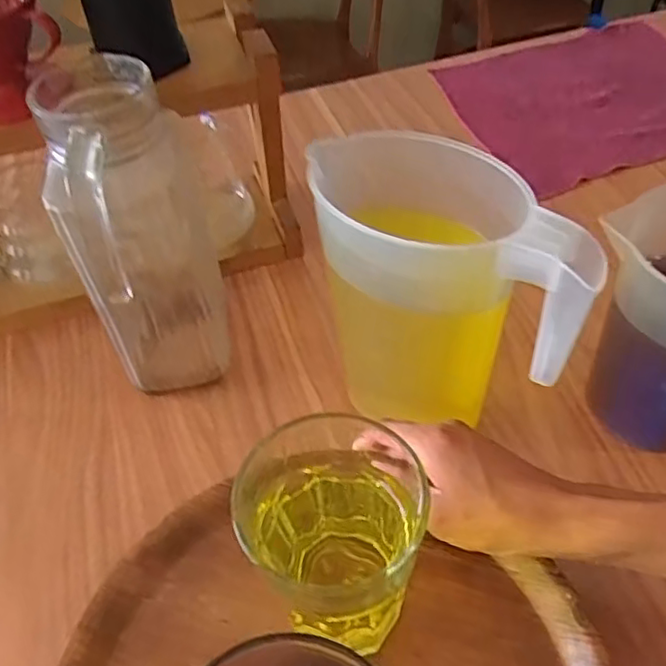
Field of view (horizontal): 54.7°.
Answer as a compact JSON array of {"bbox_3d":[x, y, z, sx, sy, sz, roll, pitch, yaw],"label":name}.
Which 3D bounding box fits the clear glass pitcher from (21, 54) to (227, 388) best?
[{"bbox_3d":[-0.137,-0.060,0.482,0.091,0.248,0.102,-14,49,-7],"label":"clear glass pitcher"}]

